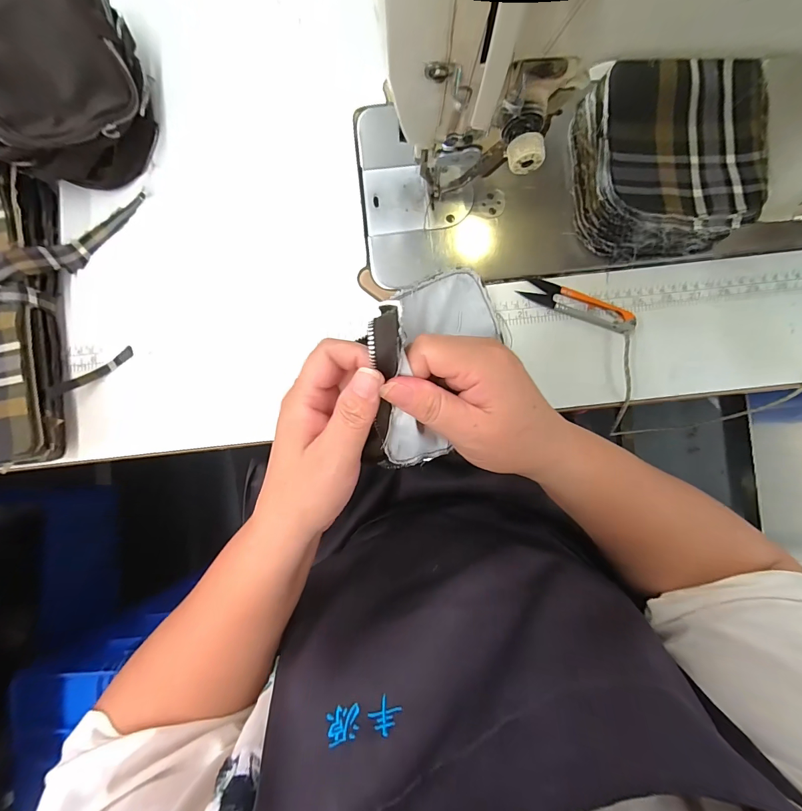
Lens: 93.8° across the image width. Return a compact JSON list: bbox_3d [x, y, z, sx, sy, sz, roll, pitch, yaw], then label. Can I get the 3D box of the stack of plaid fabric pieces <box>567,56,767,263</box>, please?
[{"bbox_3d":[0.217,-0.202,0.313,0.129,0.056,0.147,5,86,0],"label":"stack of plaid fabric pieces"}]

